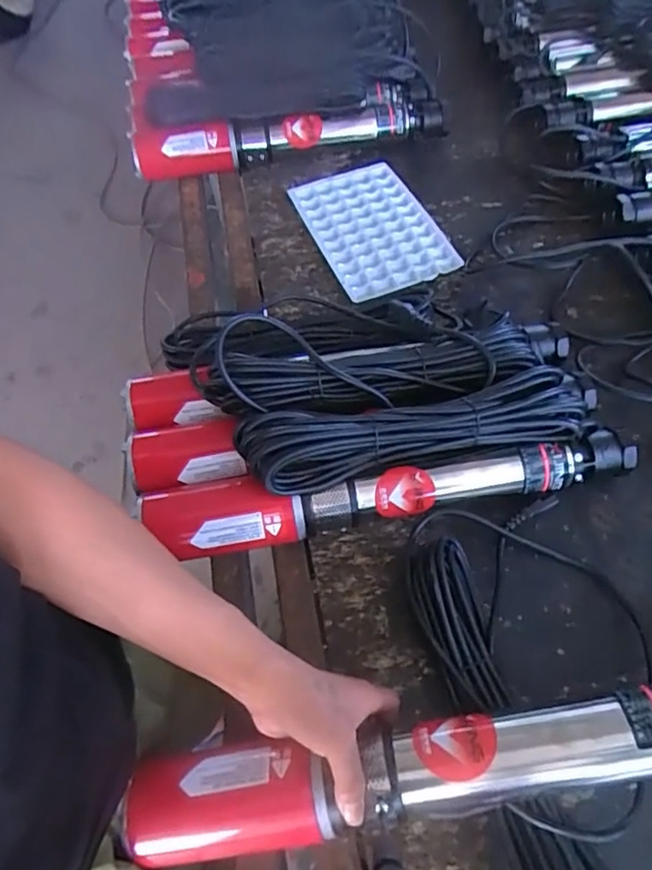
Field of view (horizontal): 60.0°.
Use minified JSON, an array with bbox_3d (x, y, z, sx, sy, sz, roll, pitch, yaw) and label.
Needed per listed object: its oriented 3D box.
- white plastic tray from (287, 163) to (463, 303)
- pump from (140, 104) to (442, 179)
[{"bbox_3d":[0.071,-0.311,0.851,0.171,0.019,0.265,-21,60,-9],"label":"white plastic tray"},{"bbox_3d":[-0.053,-0.499,0.936,0.526,0.076,0.064,-12,59,-4],"label":"pump"}]

